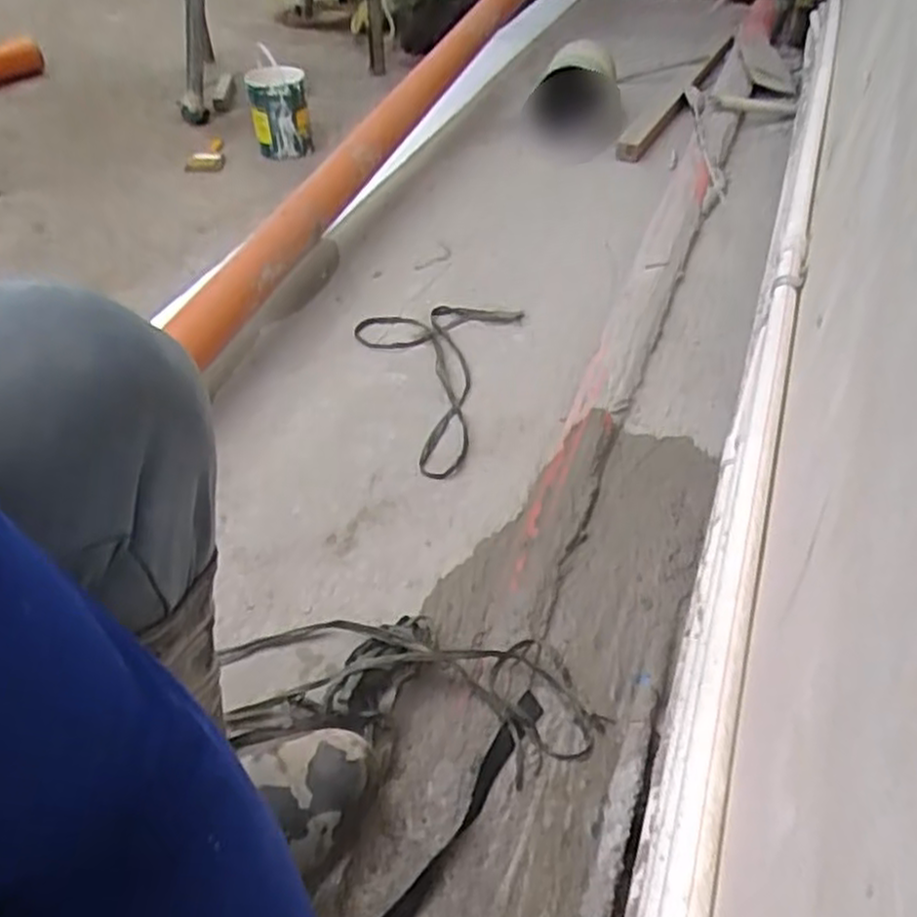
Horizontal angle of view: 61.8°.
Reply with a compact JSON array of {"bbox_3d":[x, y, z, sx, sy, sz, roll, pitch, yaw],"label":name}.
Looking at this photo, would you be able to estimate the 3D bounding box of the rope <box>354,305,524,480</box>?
[{"bbox_3d":[-0.068,-0.132,1.175,0.247,0.019,0.397,10,46,14],"label":"rope"}]

